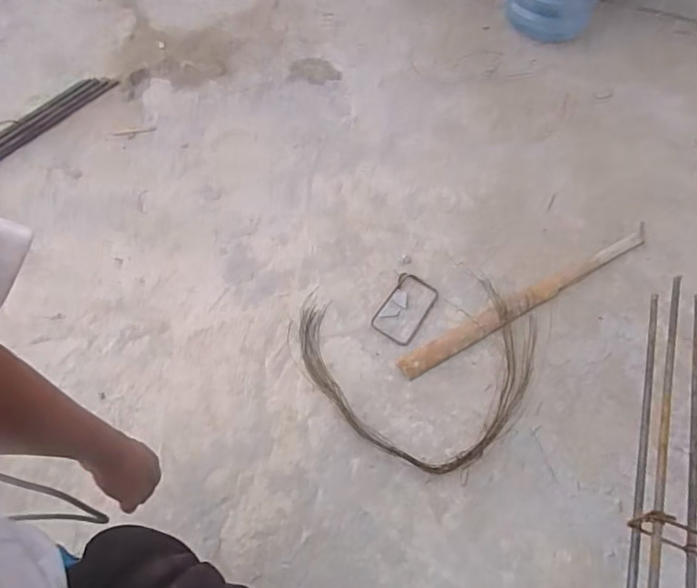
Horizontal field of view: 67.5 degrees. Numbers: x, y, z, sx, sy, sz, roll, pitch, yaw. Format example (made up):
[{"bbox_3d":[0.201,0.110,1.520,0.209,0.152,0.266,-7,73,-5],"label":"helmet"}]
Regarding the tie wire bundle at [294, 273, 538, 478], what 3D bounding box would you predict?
[{"bbox_3d":[0.148,0.136,0.934,0.436,0.017,0.360,-7,54,-9],"label":"tie wire bundle"}]

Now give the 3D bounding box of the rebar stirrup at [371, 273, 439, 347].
[{"bbox_3d":[0.113,0.029,1.023,0.090,0.013,0.158,26,56,15],"label":"rebar stirrup"}]

